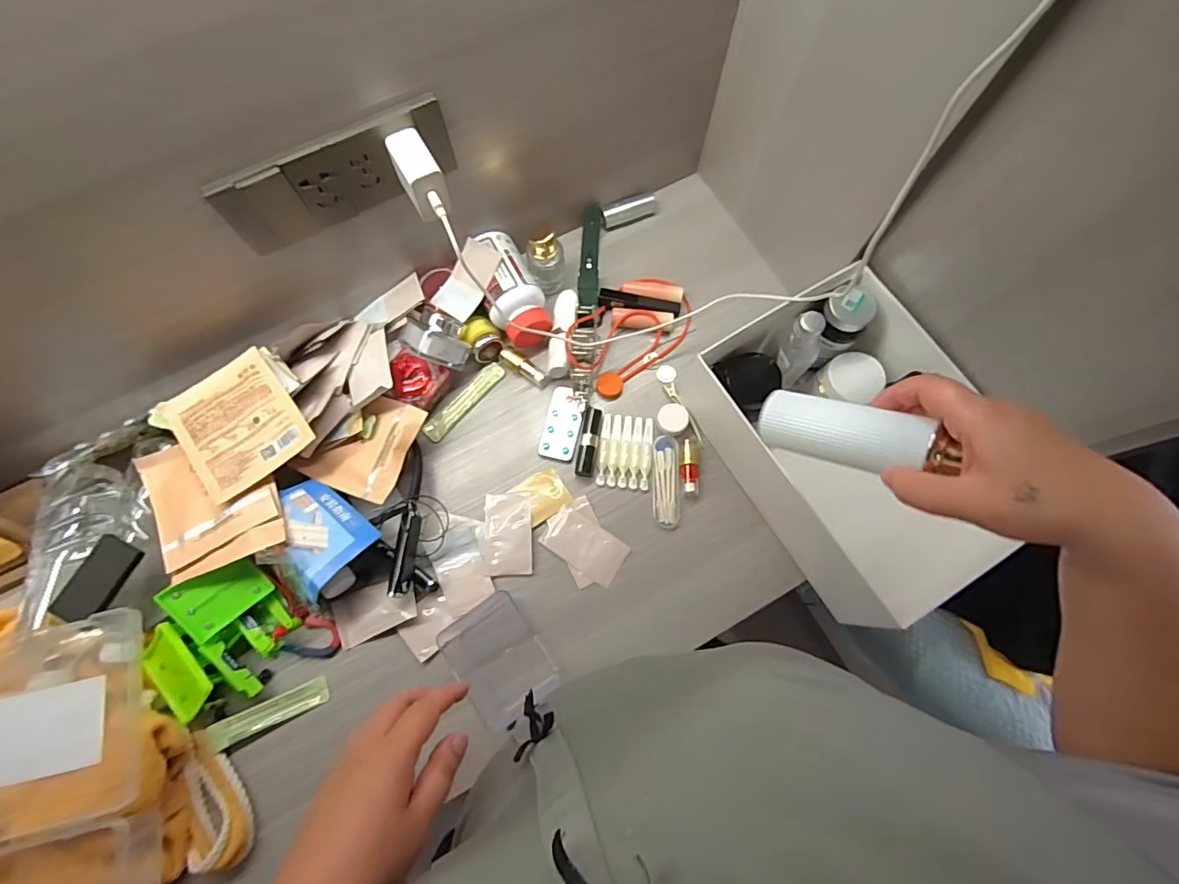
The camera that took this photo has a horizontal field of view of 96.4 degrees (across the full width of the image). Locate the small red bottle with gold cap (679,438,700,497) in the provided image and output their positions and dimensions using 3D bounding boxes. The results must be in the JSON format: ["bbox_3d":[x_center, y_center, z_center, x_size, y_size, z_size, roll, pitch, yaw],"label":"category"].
[{"bbox_3d":[0.109,0.027,0.575,0.019,0.012,0.062,-4,73,-1],"label":"small red bottle with gold cap"}]

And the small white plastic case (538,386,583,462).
[{"bbox_3d":[-0.030,-0.020,0.593,0.040,0.011,0.081,10,73,3],"label":"small white plastic case"}]

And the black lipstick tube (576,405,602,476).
[{"bbox_3d":[0.000,-0.003,0.582,0.020,0.014,0.082,8,73,2],"label":"black lipstick tube"}]

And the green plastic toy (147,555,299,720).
[{"bbox_3d":[-0.350,0.189,0.497,0.133,0.059,0.110,-40,77,-11],"label":"green plastic toy"}]

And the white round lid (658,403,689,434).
[{"bbox_3d":[0.093,-0.026,0.589,0.033,0.014,0.032,0,73,0],"label":"white round lid"}]

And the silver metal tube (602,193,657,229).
[{"bbox_3d":[0.050,-0.289,0.663,0.072,0.022,0.025,-23,75,-7],"label":"silver metal tube"}]

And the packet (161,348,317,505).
[{"bbox_3d":[-0.341,-0.019,0.510,0.103,0.010,0.119,-37,78,-8],"label":"packet"}]

